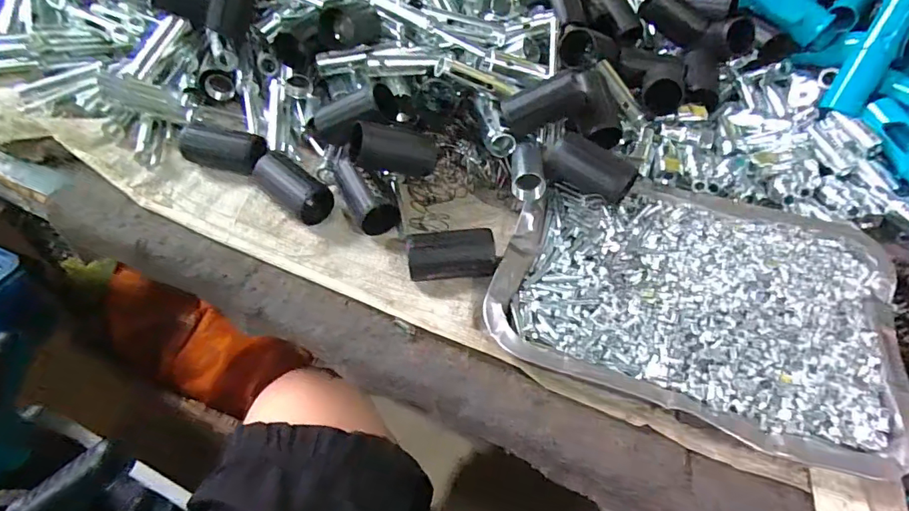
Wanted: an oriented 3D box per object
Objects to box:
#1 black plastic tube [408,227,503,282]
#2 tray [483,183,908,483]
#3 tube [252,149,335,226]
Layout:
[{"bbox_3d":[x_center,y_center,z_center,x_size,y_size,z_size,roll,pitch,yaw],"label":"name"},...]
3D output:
[{"bbox_3d":[-0.001,0.002,0.345,0.061,0.028,0.030,-1,53,-3],"label":"black plastic tube"},{"bbox_3d":[0.161,0.025,0.335,0.247,0.036,0.179,18,54,11],"label":"tray"},{"bbox_3d":[-0.130,-0.055,0.394,0.065,0.032,0.035,38,60,23],"label":"tube"}]

